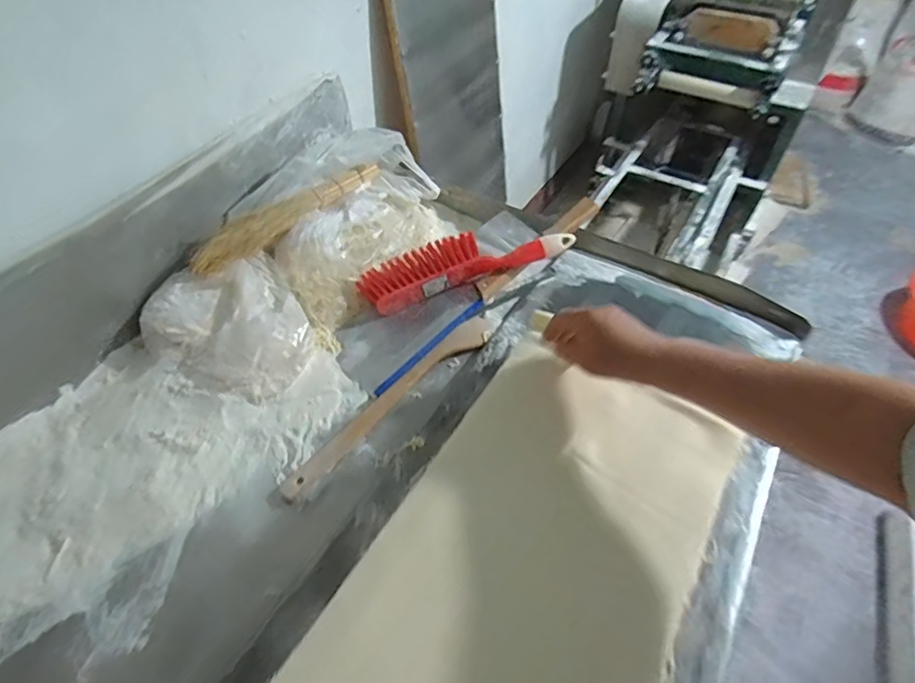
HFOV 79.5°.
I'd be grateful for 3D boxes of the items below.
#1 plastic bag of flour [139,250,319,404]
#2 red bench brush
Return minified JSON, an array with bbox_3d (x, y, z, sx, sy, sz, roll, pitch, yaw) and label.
[{"bbox_3d":[-0.293,-0.018,0.722,0.183,0.069,0.194,-32,57,-26],"label":"plastic bag of flour"},{"bbox_3d":[0.010,-0.113,0.797,0.306,0.069,0.074,-11,50,-12],"label":"red bench brush"}]

